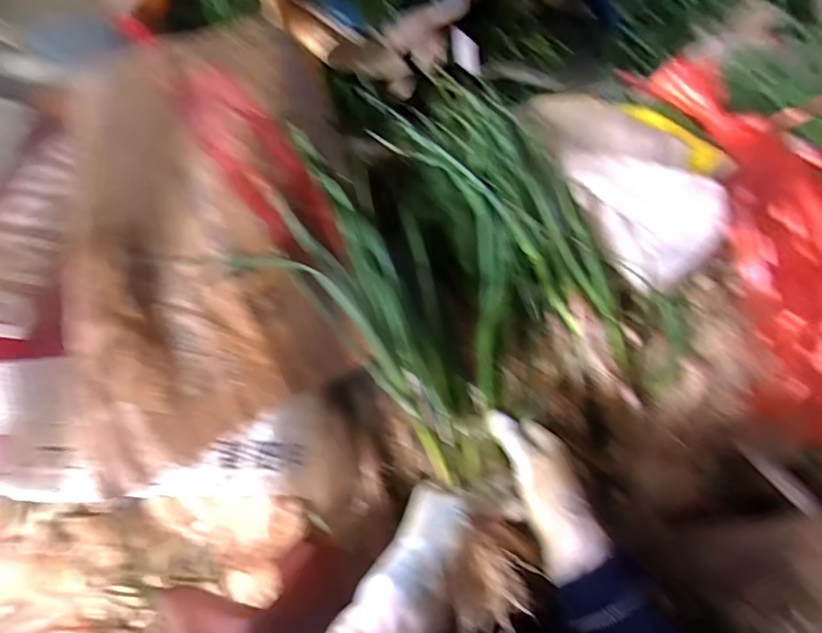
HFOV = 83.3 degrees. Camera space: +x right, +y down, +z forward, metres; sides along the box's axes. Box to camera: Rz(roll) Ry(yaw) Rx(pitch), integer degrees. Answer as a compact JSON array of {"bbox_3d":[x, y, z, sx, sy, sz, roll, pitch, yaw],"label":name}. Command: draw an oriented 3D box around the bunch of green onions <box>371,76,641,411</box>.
[{"bbox_3d":[0.090,-0.141,0.610,0.214,0.137,0.526,-15,55,-12],"label":"bunch of green onions"}]

